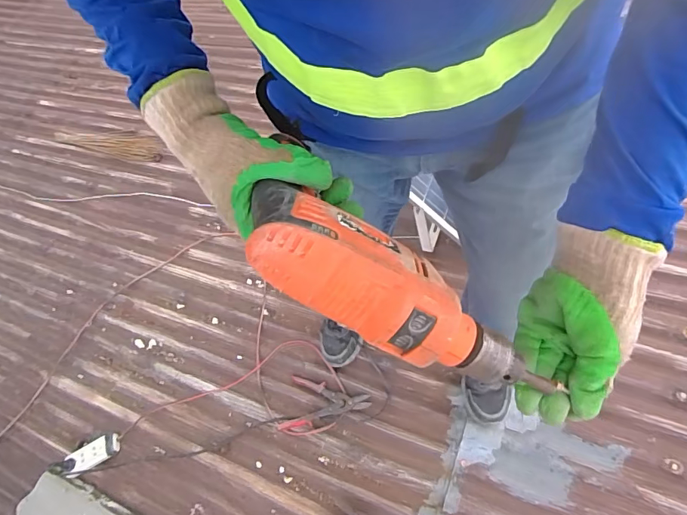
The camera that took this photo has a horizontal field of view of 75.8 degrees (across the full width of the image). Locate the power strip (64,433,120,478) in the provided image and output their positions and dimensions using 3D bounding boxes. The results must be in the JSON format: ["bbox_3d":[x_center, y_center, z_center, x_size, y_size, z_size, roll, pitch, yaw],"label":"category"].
[{"bbox_3d":[-0.692,0.542,1.217,0.156,0.025,0.063,-25,68,-9],"label":"power strip"}]

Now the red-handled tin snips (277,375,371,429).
[{"bbox_3d":[-0.049,0.390,1.145,0.225,0.025,0.134,-1,58,24],"label":"red-handled tin snips"}]

